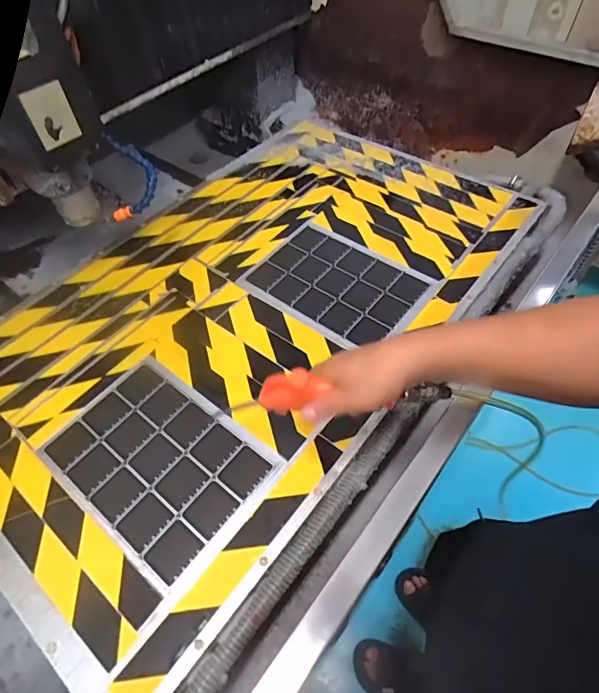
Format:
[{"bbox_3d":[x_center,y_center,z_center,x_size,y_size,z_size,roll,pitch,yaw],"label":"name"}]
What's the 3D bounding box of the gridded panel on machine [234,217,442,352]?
[{"bbox_3d":[0.060,-0.109,0.728,0.270,0.007,0.204,35,64,25],"label":"gridded panel on machine"}]

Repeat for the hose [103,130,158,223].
[{"bbox_3d":[-0.281,-0.287,0.717,0.085,0.038,0.154,-13,75,-5],"label":"hose"}]

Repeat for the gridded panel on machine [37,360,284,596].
[{"bbox_3d":[-0.184,0.142,0.563,0.269,0.004,0.192,32,63,24],"label":"gridded panel on machine"}]

